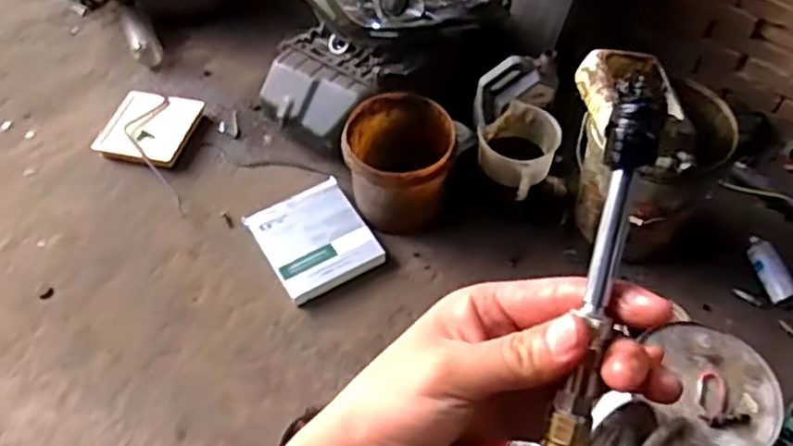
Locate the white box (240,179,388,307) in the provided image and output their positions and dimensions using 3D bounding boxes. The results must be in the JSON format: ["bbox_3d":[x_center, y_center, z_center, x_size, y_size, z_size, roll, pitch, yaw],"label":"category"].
[{"bbox_3d":[-0.205,0.037,1.748,0.253,0.037,0.298,-24,58,-18],"label":"white box"}]

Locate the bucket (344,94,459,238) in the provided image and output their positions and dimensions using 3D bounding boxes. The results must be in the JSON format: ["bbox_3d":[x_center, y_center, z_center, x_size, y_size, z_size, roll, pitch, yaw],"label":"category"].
[{"bbox_3d":[0.004,-0.144,1.716,0.250,0.238,0.275,1,54,-1],"label":"bucket"}]

